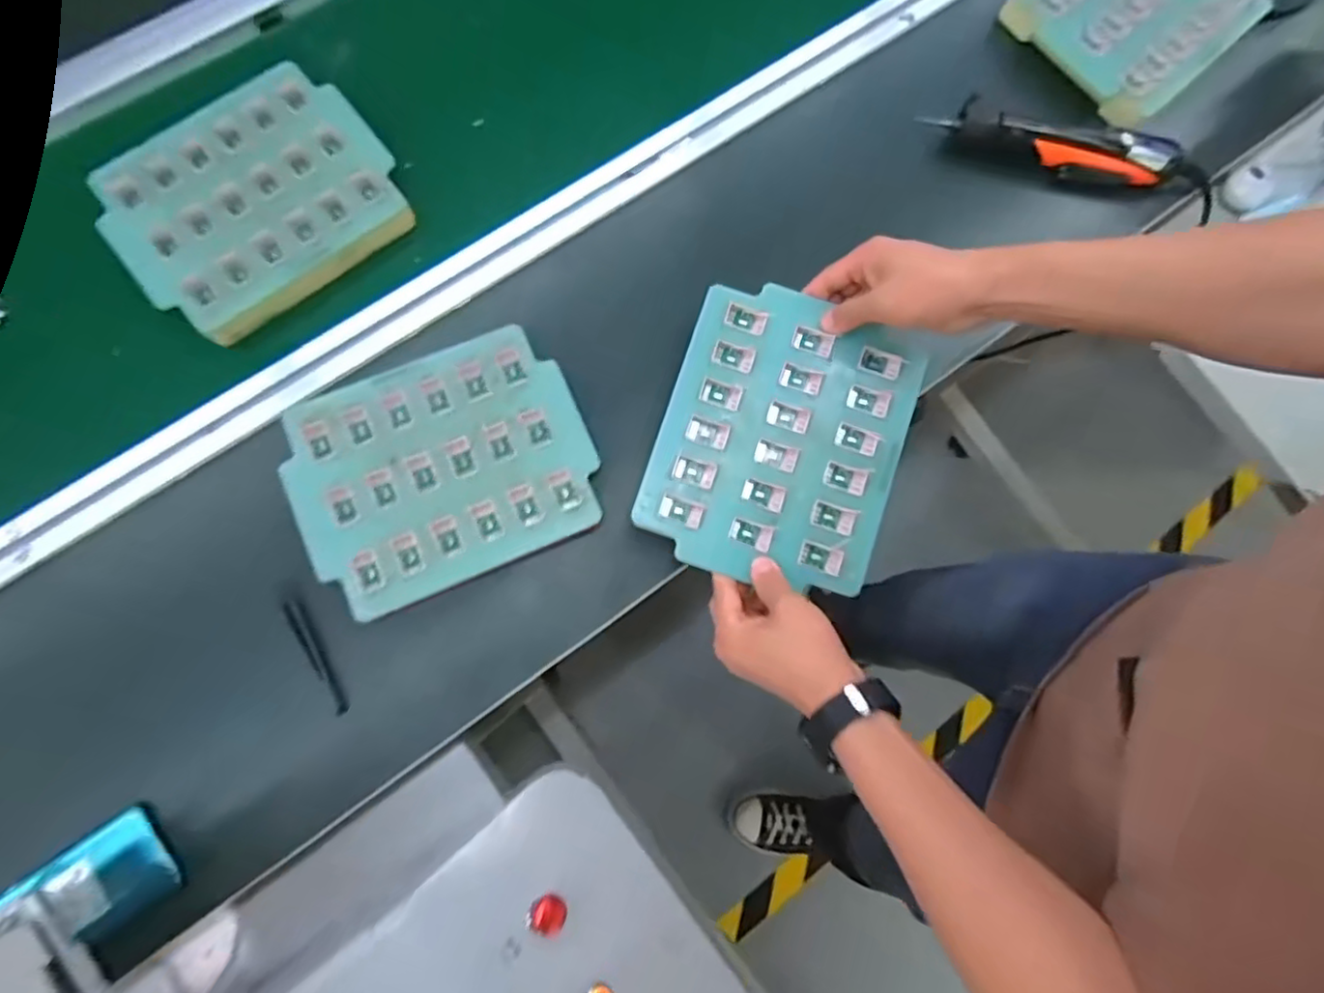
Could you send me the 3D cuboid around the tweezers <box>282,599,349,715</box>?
[{"bbox_3d":[-0.271,0.126,0.523,0.013,0.017,0.097,-31,80,-8],"label":"tweezers"}]

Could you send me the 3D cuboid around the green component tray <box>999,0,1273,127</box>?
[{"bbox_3d":[0.476,-0.492,0.655,0.217,0.027,0.182,-43,82,-9],"label":"green component tray"}]

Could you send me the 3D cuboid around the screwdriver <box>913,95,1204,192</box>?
[{"bbox_3d":[0.377,-0.324,0.628,0.257,0.036,0.046,13,78,1],"label":"screwdriver"}]

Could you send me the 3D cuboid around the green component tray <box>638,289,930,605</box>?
[{"bbox_3d":[0.092,-0.046,0.509,0.176,0.009,0.215,19,82,3],"label":"green component tray"}]

